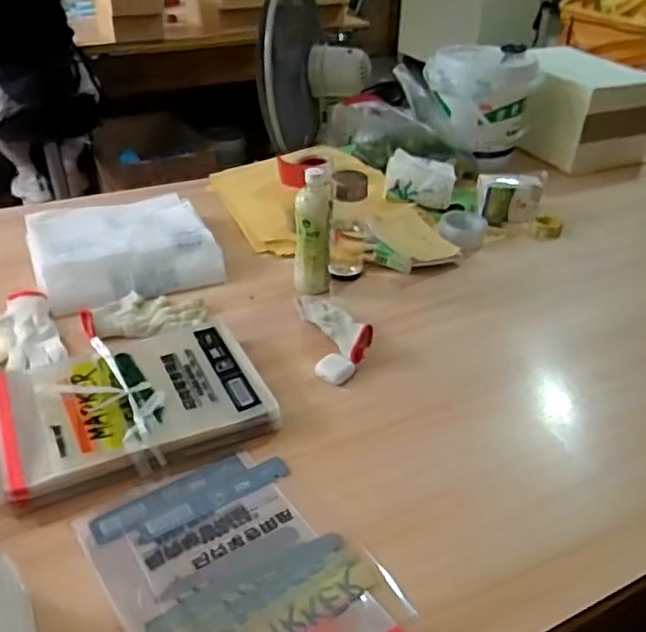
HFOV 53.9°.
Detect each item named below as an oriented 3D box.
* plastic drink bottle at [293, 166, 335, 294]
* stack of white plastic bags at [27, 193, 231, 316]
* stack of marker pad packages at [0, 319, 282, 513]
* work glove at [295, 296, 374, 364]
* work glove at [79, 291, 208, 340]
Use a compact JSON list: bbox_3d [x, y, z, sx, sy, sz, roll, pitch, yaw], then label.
[{"bbox_3d":[-0.015,-0.145,1.067,0.063,0.199,0.058,2,35,-1],"label":"plastic drink bottle"},{"bbox_3d":[-0.361,-0.134,1.161,0.313,0.065,0.301,-14,39,-22],"label":"stack of white plastic bags"},{"bbox_3d":[-0.251,0.112,0.841,0.334,0.044,0.234,-15,39,-23],"label":"stack of marker pad packages"},{"bbox_3d":[0.017,0.006,1.013,0.059,0.037,0.195,-18,40,-27],"label":"work glove"},{"bbox_3d":[-0.286,-0.001,1.017,0.187,0.020,0.113,-2,36,-7],"label":"work glove"}]

